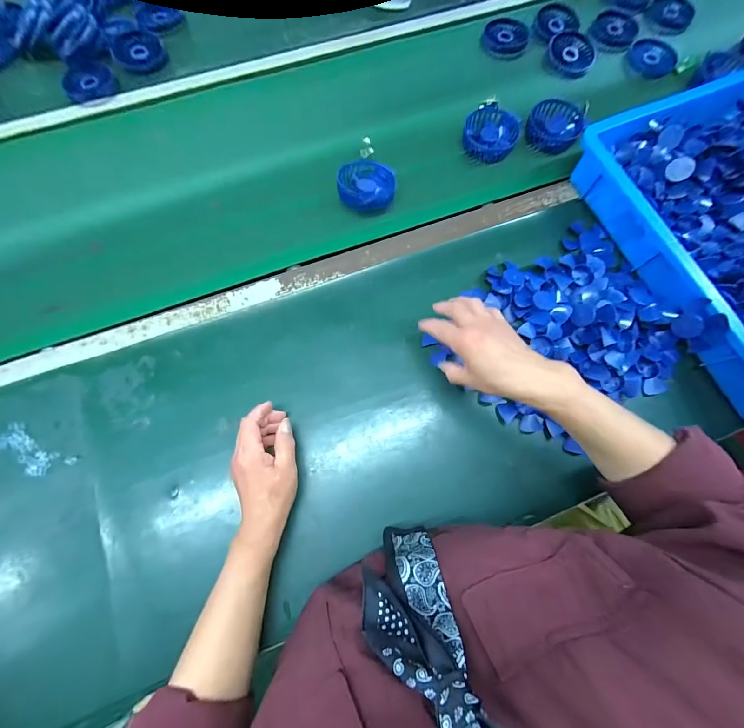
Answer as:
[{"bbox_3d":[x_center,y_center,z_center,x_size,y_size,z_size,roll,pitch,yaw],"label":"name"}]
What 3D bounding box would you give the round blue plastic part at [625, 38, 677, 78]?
[{"bbox_3d":[0.538,-0.590,0.661,0.085,0.024,0.070,29,76,7],"label":"round blue plastic part"}]

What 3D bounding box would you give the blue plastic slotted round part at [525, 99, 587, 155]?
[{"bbox_3d":[0.313,-0.406,0.594,0.086,0.045,0.094,0,73,0],"label":"blue plastic slotted round part"}]

